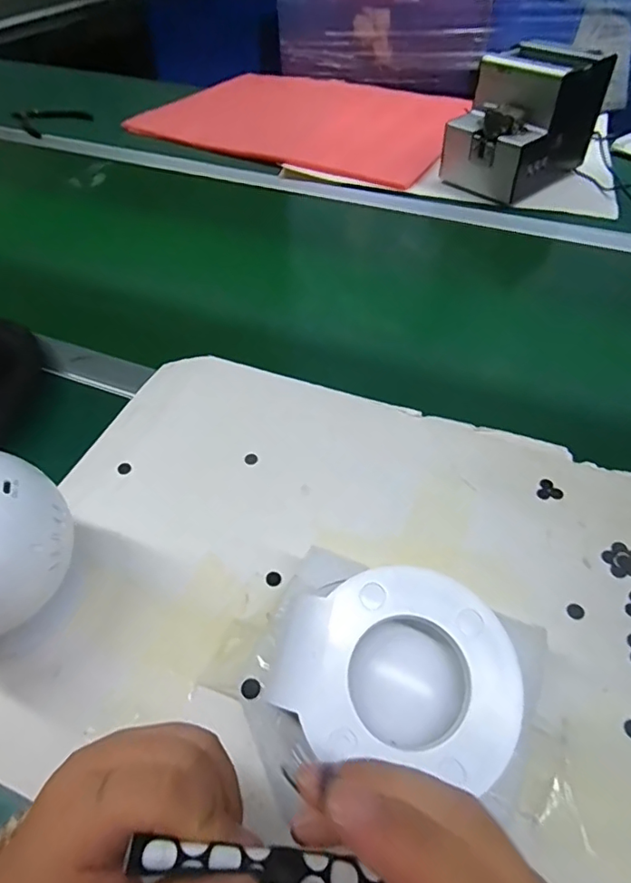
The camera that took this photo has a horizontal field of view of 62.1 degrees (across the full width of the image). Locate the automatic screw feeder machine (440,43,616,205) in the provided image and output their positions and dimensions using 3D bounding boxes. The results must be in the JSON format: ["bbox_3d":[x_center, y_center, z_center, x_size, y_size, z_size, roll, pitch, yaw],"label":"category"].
[{"bbox_3d":[0.294,-0.447,0.743,0.190,0.155,0.131,-36,59,-26],"label":"automatic screw feeder machine"}]

